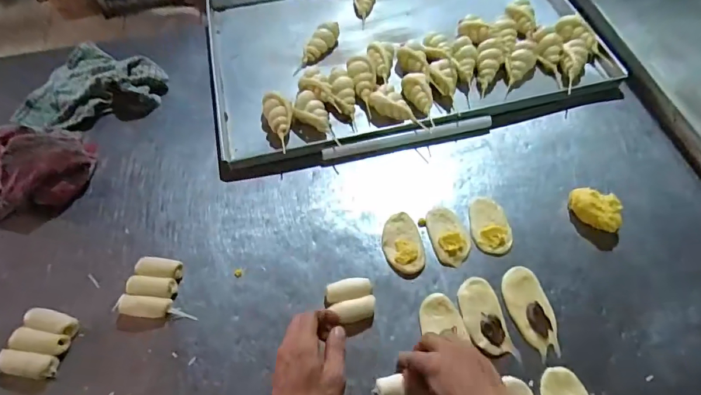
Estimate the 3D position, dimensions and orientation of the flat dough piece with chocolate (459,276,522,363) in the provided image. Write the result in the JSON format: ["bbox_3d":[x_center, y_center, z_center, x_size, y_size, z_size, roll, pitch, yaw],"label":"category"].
[{"bbox_3d":[0.174,0.154,0.543,0.050,0.015,0.107,-12,59,-6],"label":"flat dough piece with chocolate"}]

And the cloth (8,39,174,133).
[{"bbox_3d":[-0.471,-0.192,0.745,0.222,0.056,0.218,28,63,17],"label":"cloth"}]

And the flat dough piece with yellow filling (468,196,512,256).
[{"bbox_3d":[0.205,0.040,0.616,0.051,0.020,0.086,-5,59,-1],"label":"flat dough piece with yellow filling"}]

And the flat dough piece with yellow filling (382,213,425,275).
[{"bbox_3d":[0.075,0.065,0.603,0.054,0.014,0.093,-6,59,-2],"label":"flat dough piece with yellow filling"}]

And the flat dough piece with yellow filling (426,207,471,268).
[{"bbox_3d":[0.141,0.052,0.608,0.050,0.011,0.093,-12,59,-6],"label":"flat dough piece with yellow filling"}]

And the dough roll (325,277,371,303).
[{"bbox_3d":[-0.001,0.124,0.559,0.060,0.027,0.027,-9,59,-4],"label":"dough roll"}]

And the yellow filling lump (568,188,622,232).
[{"bbox_3d":[0.358,0.015,0.613,0.077,0.037,0.053,39,67,22],"label":"yellow filling lump"}]

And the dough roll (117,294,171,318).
[{"bbox_3d":[-0.271,0.142,0.546,0.064,0.027,0.027,7,58,-9],"label":"dough roll"}]

